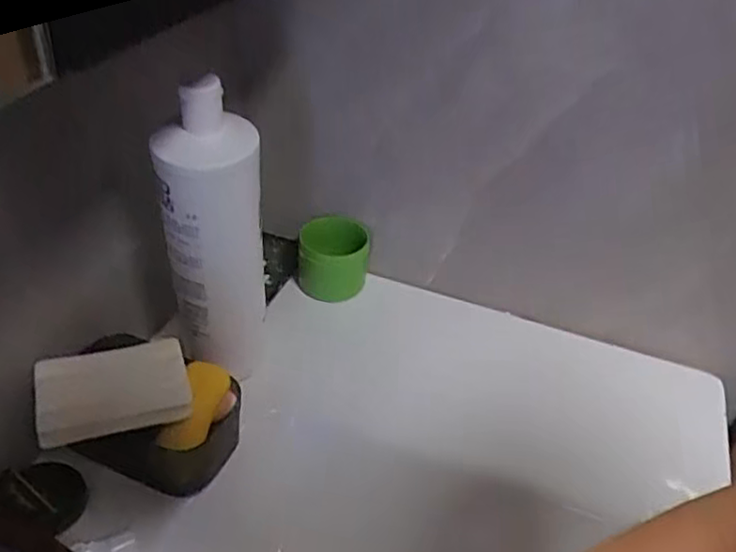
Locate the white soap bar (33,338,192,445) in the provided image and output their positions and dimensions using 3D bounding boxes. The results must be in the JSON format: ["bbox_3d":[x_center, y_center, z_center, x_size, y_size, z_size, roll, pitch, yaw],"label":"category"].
[{"bbox_3d":[-0.186,0.081,0.494,0.103,0.019,0.073,-12,41,-21],"label":"white soap bar"}]

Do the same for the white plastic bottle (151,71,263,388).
[{"bbox_3d":[-0.120,-0.020,0.520,0.074,0.245,0.054,5,38,-1],"label":"white plastic bottle"}]

